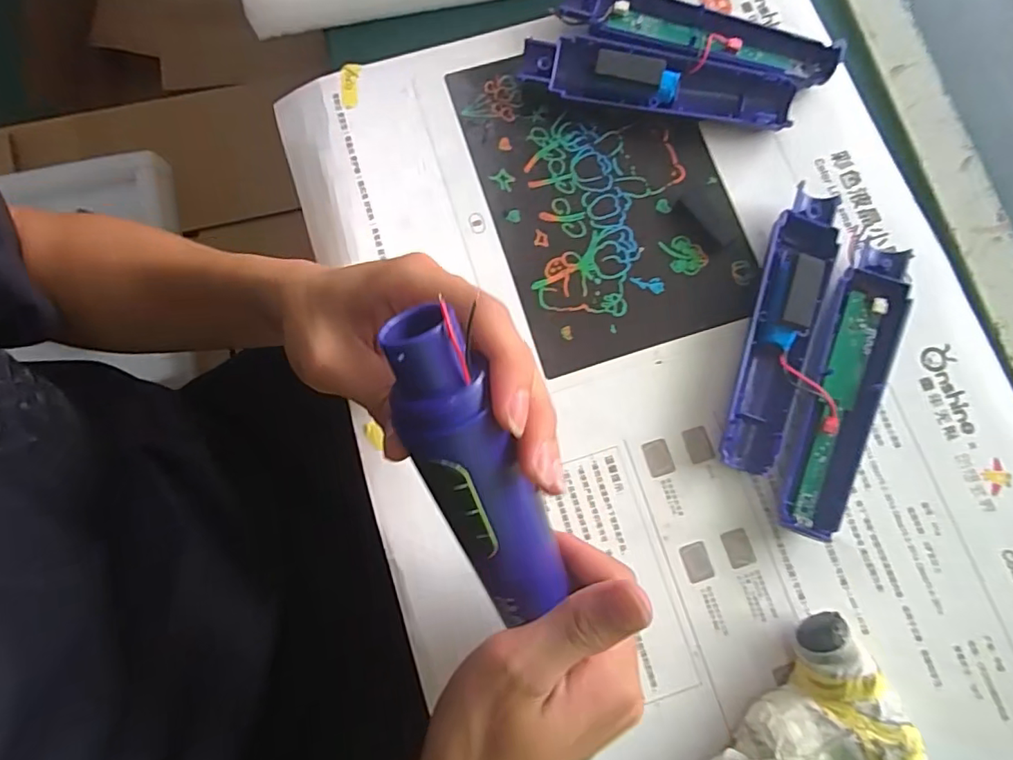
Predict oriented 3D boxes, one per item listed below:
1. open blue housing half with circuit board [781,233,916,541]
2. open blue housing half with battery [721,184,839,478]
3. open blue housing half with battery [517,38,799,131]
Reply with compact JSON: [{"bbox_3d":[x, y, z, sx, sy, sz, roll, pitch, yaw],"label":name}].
[{"bbox_3d":[0.189,0.004,0.304,0.035,0.024,0.168,21,78,3],"label":"open blue housing half with circuit board"},{"bbox_3d":[0.156,-0.030,0.309,0.034,0.028,0.166,18,78,3],"label":"open blue housing half with battery"},{"bbox_3d":[0.093,-0.184,0.335,0.166,0.029,0.033,11,78,1],"label":"open blue housing half with battery"}]

